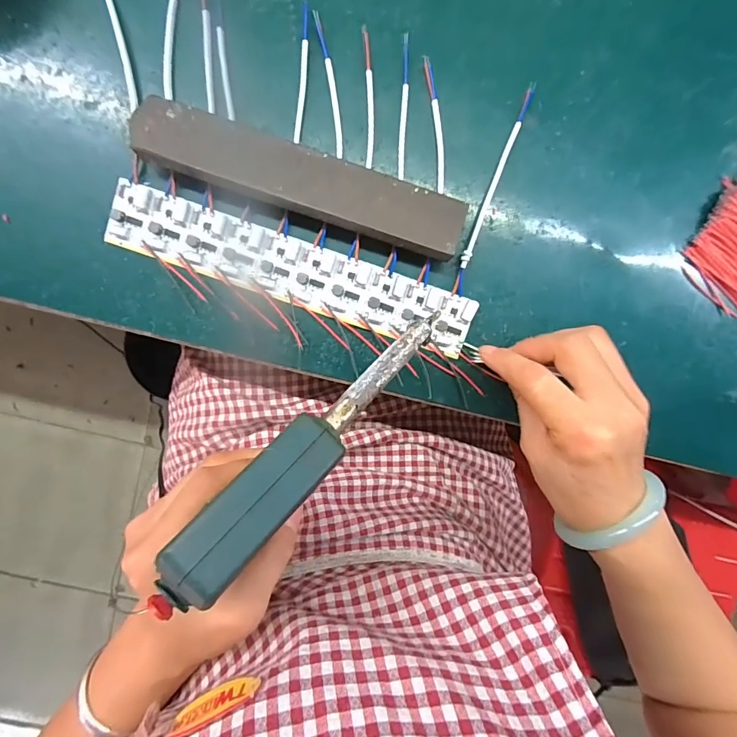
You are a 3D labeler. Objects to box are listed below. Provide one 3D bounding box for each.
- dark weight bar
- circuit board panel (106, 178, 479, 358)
[{"bbox_3d":[-0.038,-0.113,0.255,0.195,0.025,0.039,17,97,-4],"label":"dark weight bar"},{"bbox_3d":[-0.046,-0.064,0.271,0.236,0.007,0.041,18,97,-4],"label":"circuit board panel"}]

